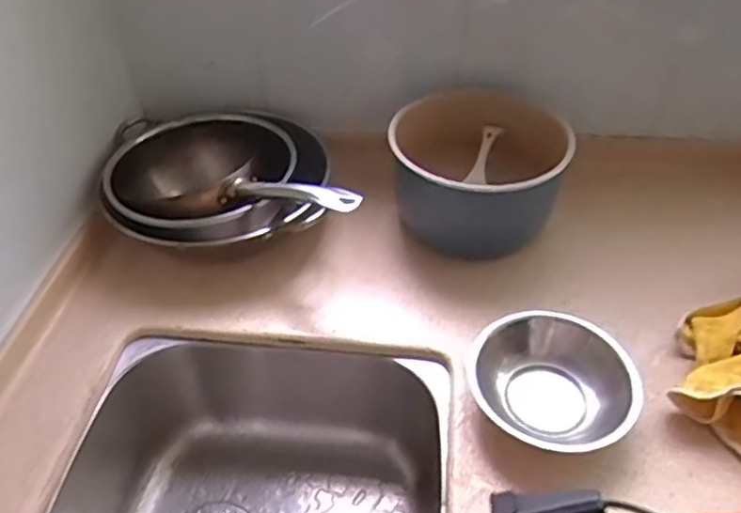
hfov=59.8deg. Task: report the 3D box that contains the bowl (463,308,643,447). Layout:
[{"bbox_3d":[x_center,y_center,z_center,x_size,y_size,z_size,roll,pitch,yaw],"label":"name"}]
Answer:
[{"bbox_3d":[0.184,0.131,0.659,0.163,0.069,0.155,-3,37,2],"label":"bowl"}]

